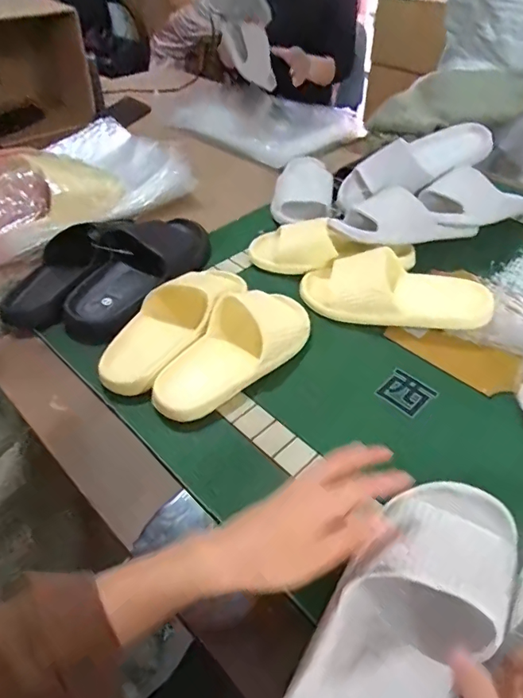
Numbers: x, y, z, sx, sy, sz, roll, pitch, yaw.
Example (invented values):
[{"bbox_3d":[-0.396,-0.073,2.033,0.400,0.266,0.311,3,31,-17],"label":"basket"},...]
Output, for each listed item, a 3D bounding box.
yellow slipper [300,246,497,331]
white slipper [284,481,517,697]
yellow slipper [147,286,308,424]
[{"bbox_3d":[0.180,-0.081,0.634,0.241,0.064,0.090,6,44,7],"label":"yellow slipper"},{"bbox_3d":[0.100,0.210,0.340,0.099,0.061,0.257,29,62,27],"label":"white slipper"},{"bbox_3d":[-0.027,-0.005,0.559,0.102,0.062,0.236,25,50,24],"label":"yellow slipper"}]

